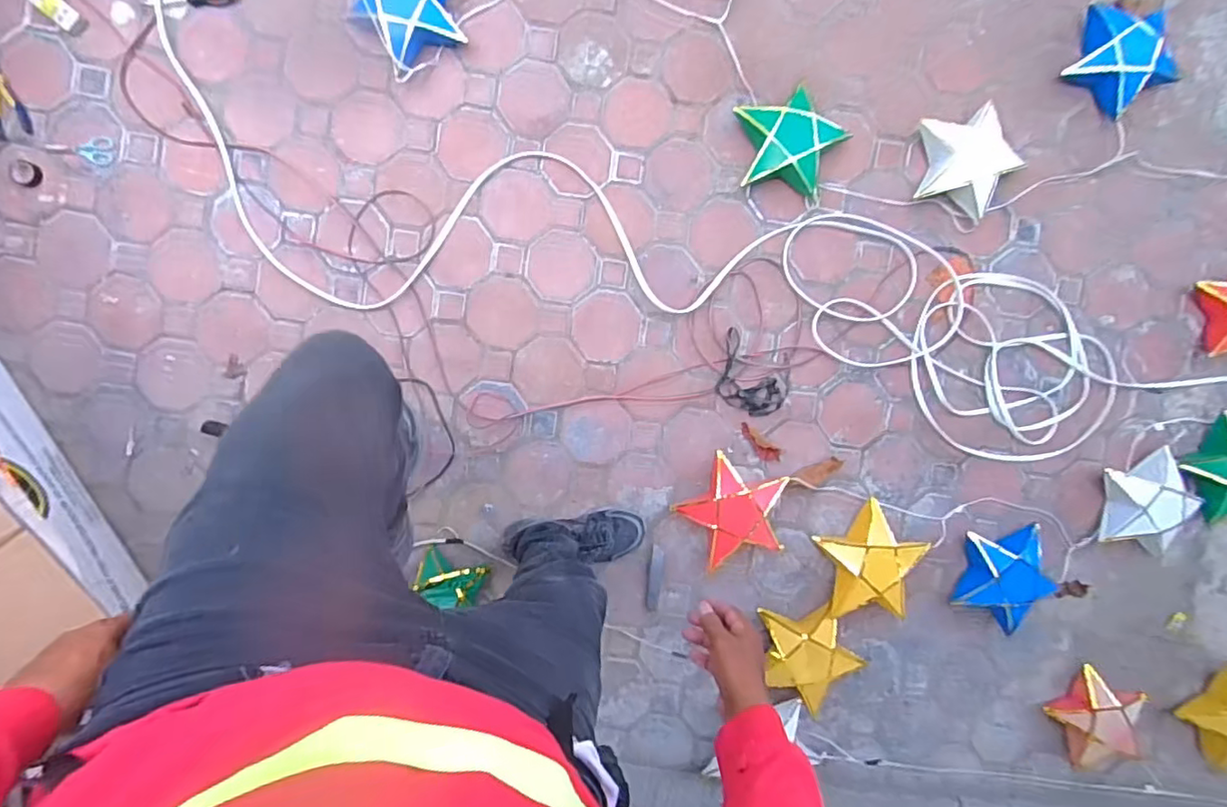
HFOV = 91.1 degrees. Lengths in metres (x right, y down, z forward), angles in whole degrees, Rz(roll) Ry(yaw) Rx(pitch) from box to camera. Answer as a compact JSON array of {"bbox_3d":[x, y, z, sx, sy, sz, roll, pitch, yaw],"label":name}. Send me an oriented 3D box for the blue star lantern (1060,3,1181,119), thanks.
[{"bbox_3d":[1.019,-0.694,1.205,0.172,0.073,0.187,25,93,-1],"label":"blue star lantern"}]

